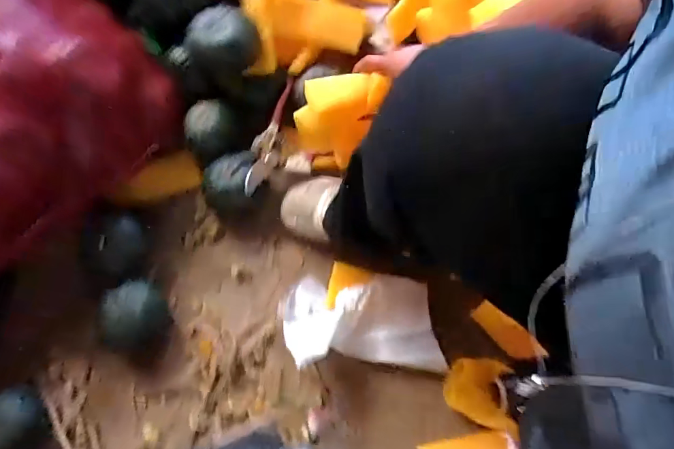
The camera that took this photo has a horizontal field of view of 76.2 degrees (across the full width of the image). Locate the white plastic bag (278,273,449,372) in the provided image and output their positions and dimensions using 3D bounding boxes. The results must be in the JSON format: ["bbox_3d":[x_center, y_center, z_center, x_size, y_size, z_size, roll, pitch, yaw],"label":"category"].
[{"bbox_3d":[0.035,0.132,0.592,0.227,0.070,0.125,1,72,-1],"label":"white plastic bag"}]

